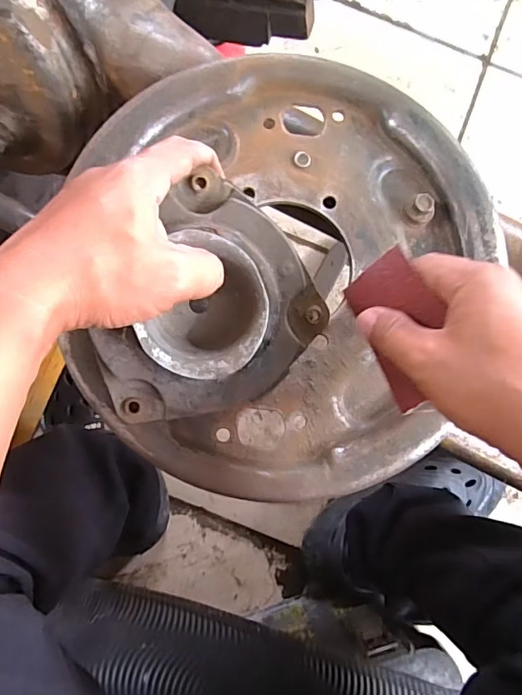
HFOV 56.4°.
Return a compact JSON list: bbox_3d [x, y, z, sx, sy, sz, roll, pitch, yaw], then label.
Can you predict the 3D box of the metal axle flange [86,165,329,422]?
[{"bbox_3d":[-0.037,-0.023,0.287,0.134,0.050,0.125,-22,100,-4],"label":"metal axle flange"}]

